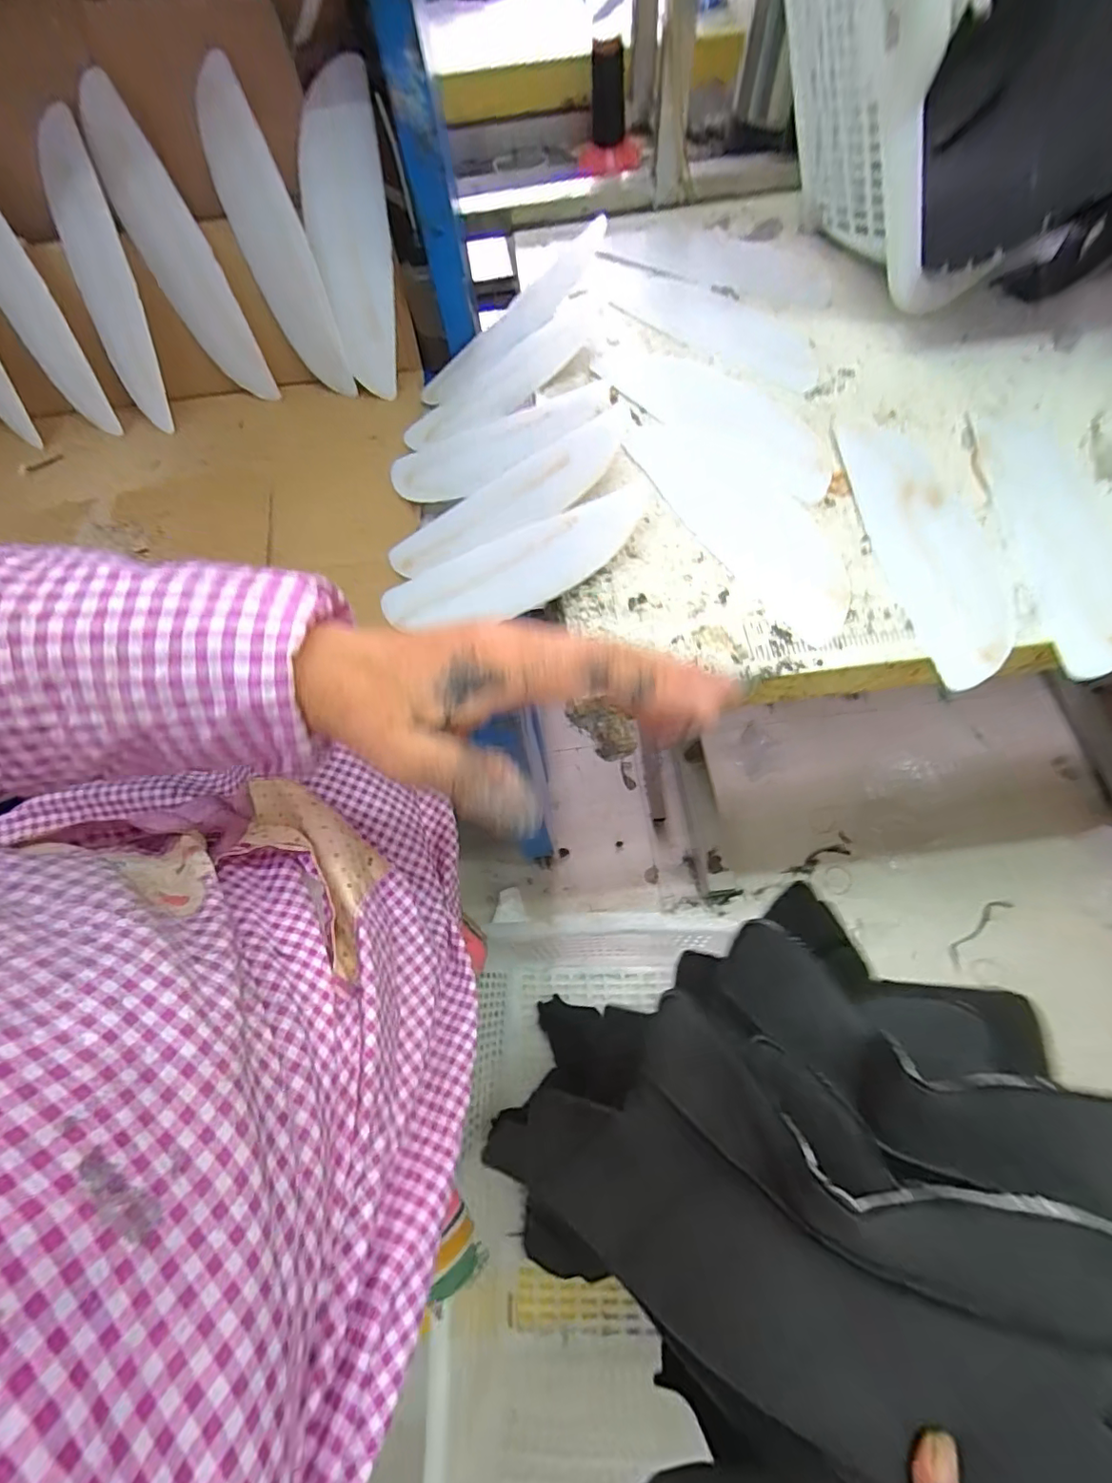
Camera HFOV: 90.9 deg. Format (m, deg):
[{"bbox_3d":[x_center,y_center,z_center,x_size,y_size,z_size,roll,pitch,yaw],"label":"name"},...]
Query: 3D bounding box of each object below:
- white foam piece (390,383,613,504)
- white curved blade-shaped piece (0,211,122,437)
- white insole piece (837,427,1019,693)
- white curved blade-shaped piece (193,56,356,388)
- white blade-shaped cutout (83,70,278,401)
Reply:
[{"bbox_3d":[-0.056,-0.237,0.453,0.208,0.011,0.071,-3,71,29],"label":"white foam piece"},{"bbox_3d":[-0.501,-0.413,0.517,0.066,0.216,0.024,5,42,20],"label":"white curved blade-shaped piece"},{"bbox_3d":[0.242,-0.130,0.356,0.068,0.005,0.208,-5,67,3],"label":"white insole piece"},{"bbox_3d":[-0.277,-0.485,0.550,0.102,0.305,0.016,33,81,-1],"label":"white curved blade-shaped piece"},{"bbox_3d":[-0.349,-0.441,0.512,0.063,0.217,0.019,-2,52,12],"label":"white blade-shaped cutout"}]

